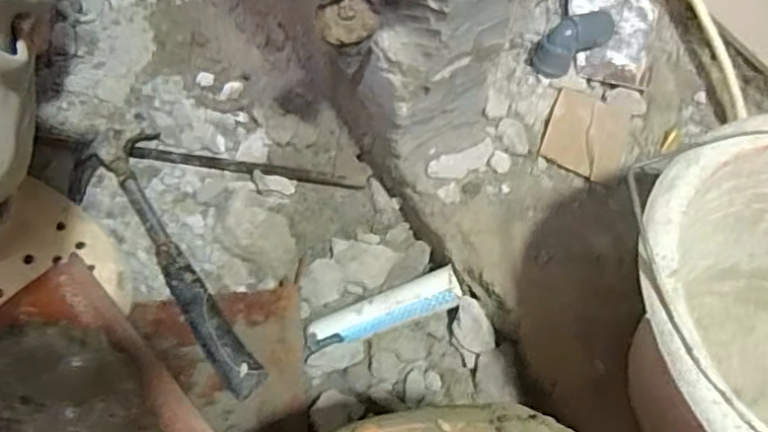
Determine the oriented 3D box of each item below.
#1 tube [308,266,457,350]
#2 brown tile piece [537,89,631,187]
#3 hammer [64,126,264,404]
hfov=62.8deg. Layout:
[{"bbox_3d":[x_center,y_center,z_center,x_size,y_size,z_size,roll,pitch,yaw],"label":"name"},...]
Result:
[{"bbox_3d":[0.000,0.080,0.519,0.132,0.027,0.031,-23,64,14],"label":"tube"},{"bbox_3d":[0.171,-0.069,0.530,0.066,0.011,0.078,20,65,8],"label":"brown tile piece"},{"bbox_3d":[-0.188,0.048,0.530,0.083,0.040,0.250,-25,67,-13],"label":"hammer"}]

